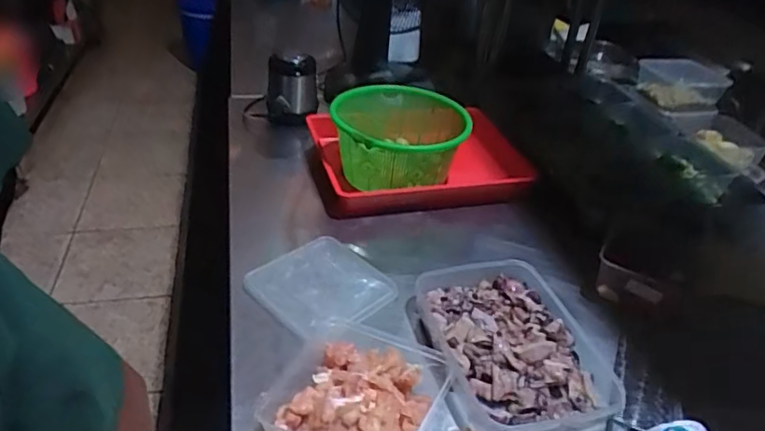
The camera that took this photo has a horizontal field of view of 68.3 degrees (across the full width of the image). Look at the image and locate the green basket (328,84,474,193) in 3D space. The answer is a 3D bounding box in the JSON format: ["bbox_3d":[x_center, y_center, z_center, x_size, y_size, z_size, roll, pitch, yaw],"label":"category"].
[{"bbox_3d":[0.032,-0.135,1.078,0.241,0.155,0.260,5,35,0],"label":"green basket"}]

